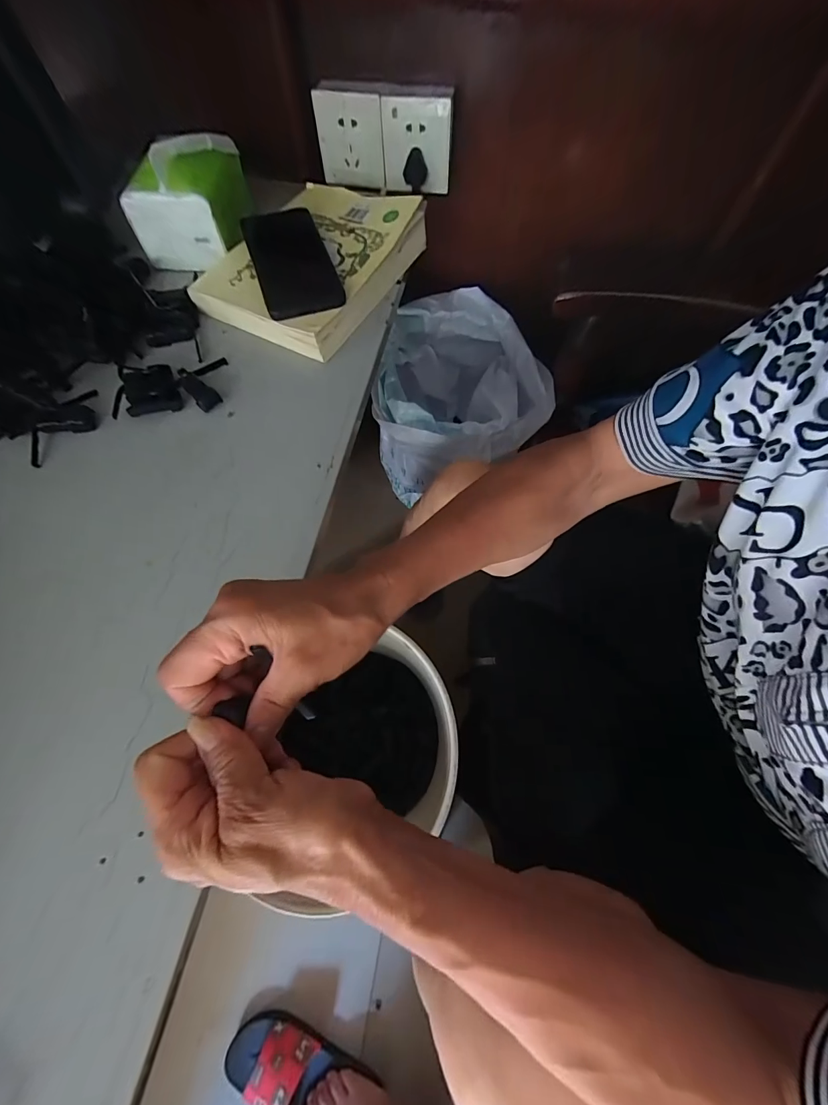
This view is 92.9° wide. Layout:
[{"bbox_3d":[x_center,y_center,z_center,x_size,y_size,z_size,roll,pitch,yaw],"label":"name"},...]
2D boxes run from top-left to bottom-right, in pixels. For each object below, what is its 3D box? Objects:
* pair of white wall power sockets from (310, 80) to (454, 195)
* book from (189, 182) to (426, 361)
[{"bbox_3d":[-0.038,-0.529,0.504,0.171,0.091,0.044,6,67,1],"label":"pair of white wall power sockets"},{"bbox_3d":[-0.105,-0.325,0.432,0.165,0.040,0.230,27,69,9],"label":"book"}]

